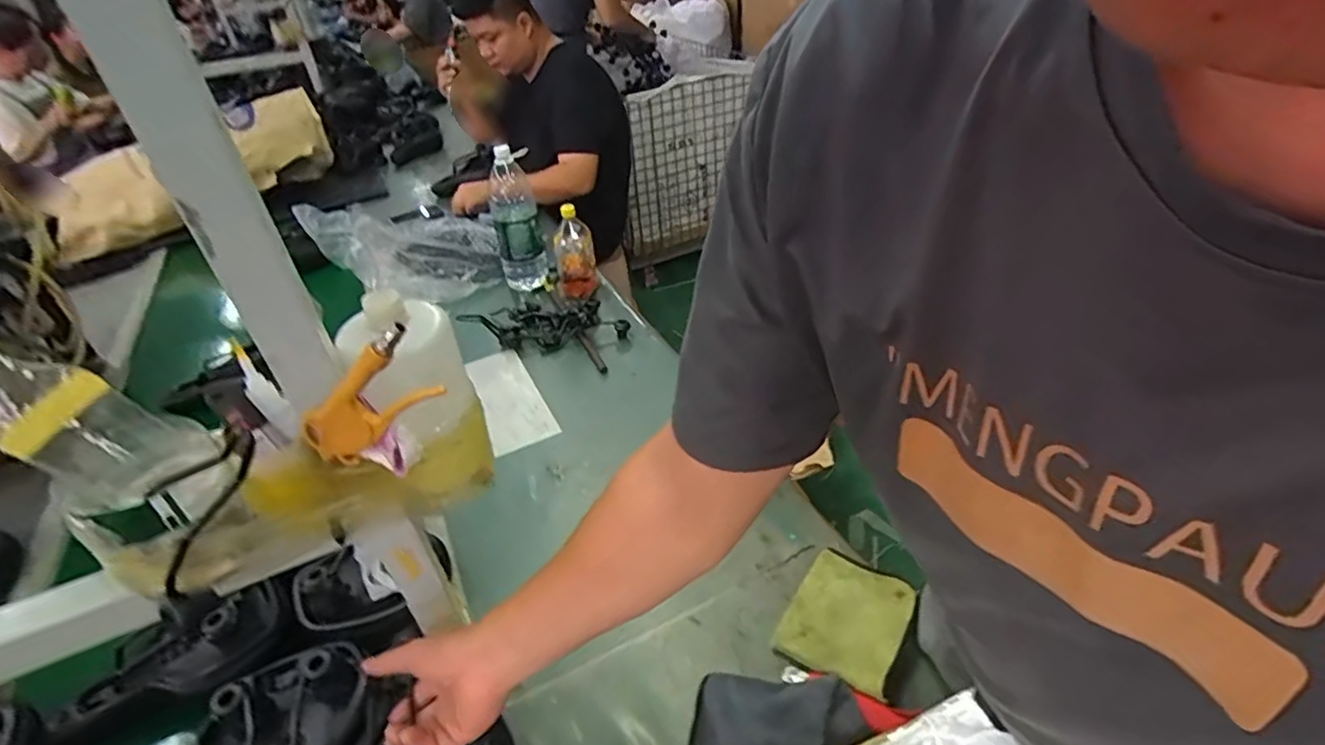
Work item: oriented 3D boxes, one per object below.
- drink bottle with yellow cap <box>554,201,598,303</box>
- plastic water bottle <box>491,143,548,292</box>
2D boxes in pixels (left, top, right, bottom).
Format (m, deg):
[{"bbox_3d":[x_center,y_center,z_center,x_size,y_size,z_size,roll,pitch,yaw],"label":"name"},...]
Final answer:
[{"bbox_3d":[-0.199,-0.262,1.365,0.102,0.189,0.108,-10,36,-5],"label":"drink bottle with yellow cap"},{"bbox_3d":[-0.329,-0.343,1.387,0.109,0.297,0.113,-16,37,-14],"label":"plastic water bottle"}]

